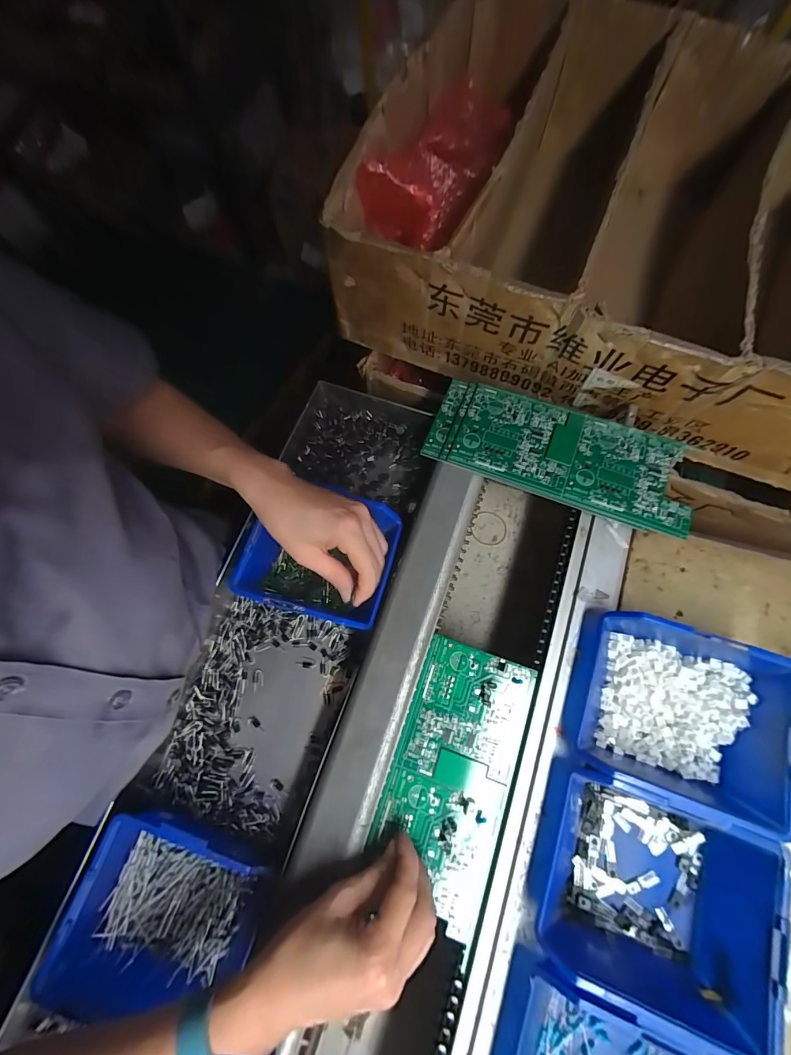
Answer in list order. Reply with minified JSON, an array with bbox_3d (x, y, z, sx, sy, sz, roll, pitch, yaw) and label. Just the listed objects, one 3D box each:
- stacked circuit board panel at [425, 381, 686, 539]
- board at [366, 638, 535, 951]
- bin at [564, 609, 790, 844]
[{"bbox_3d":[0.153,-0.072,0.388,0.240,0.010,0.090,20,77,11],"label":"stacked circuit board panel"},{"bbox_3d":[0.046,0.197,0.330,0.092,0.005,0.191,19,75,7],"label":"board"},{"bbox_3d":[0.214,0.138,0.306,0.138,0.058,0.119,19,75,6],"label":"bin"}]

